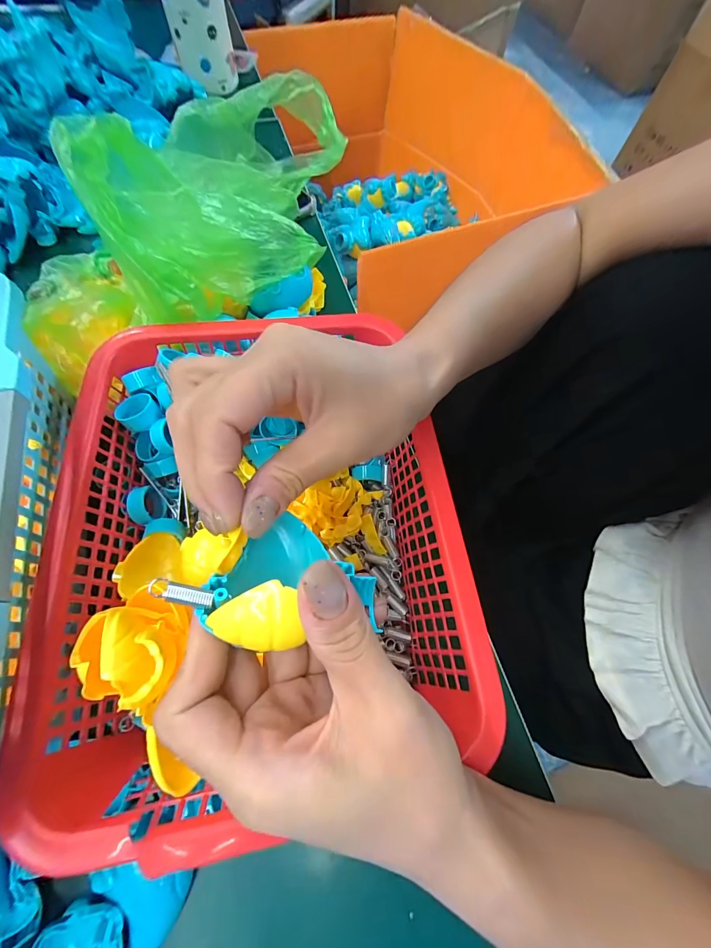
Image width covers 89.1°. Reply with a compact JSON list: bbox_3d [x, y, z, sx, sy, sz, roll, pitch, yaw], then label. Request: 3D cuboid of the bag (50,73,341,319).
[{"bbox_3d":[-0.085,-0.218,0.260,0.110,0.088,0.222,14,67,3],"label":"bag"}]

